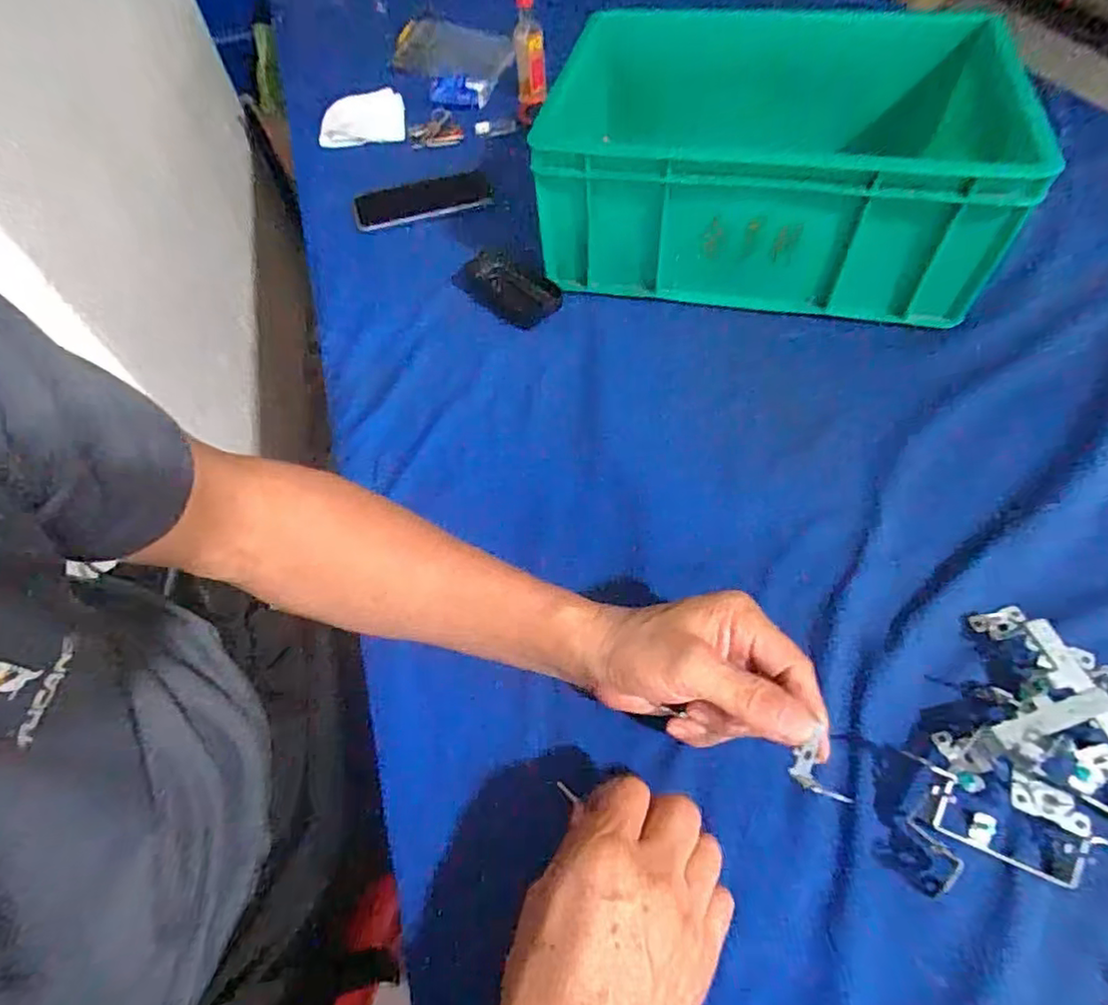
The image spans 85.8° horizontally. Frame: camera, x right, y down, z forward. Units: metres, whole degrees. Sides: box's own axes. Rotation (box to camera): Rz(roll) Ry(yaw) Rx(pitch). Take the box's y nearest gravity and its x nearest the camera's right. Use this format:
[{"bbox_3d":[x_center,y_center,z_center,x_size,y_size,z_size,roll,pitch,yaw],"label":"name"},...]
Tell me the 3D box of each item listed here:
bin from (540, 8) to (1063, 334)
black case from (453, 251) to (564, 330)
[{"bbox_3d":[0.217,-0.358,0.595,0.399,0.129,0.311,9,56,11],"label":"bin"},{"bbox_3d":[-0.049,-0.218,0.615,0.112,0.026,0.054,32,63,23],"label":"black case"}]

